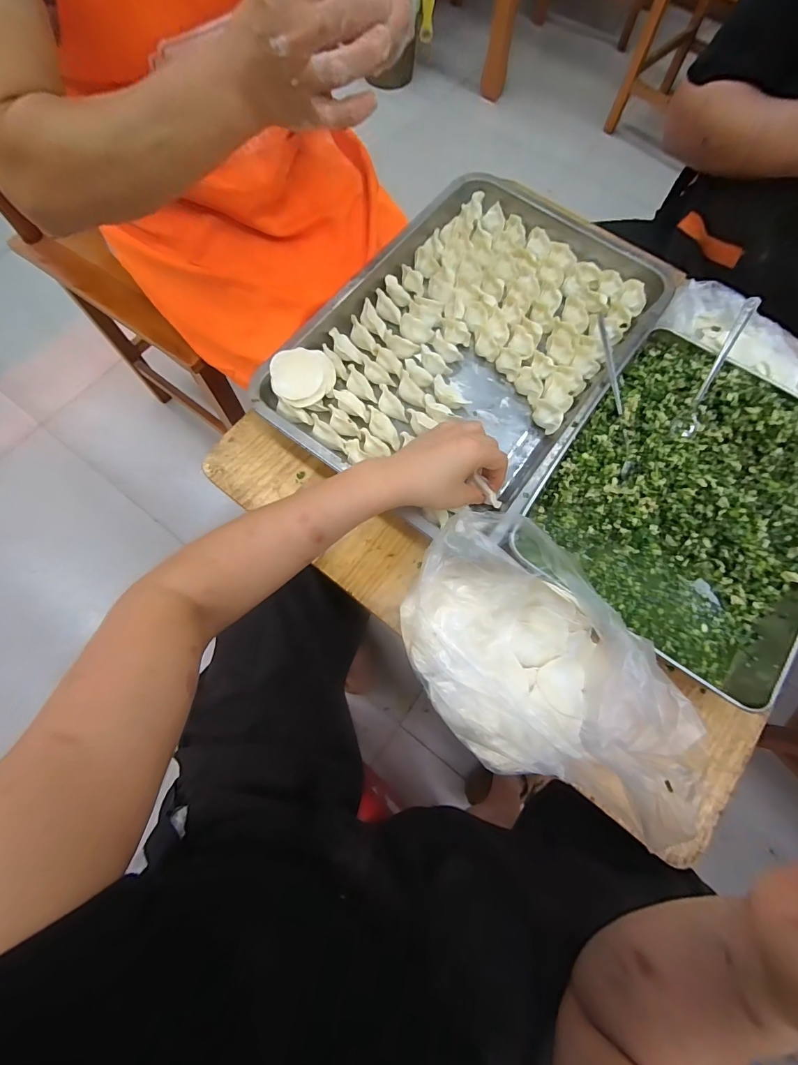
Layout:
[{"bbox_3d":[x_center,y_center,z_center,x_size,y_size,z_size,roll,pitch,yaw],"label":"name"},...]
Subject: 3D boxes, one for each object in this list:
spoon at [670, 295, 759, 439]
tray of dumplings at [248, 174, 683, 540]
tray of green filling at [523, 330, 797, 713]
[{"bbox_3d":[0.366,-0.188,0.479,0.023,0.012,0.164,25,101,7],"label":"spoon"},{"bbox_3d":[0.089,-0.235,0.523,0.321,0.048,0.478,36,74,10],"label":"tray of dumplings"},{"bbox_3d":[0.330,-0.050,0.460,0.282,0.061,0.362,35,74,10],"label":"tray of green filling"}]

